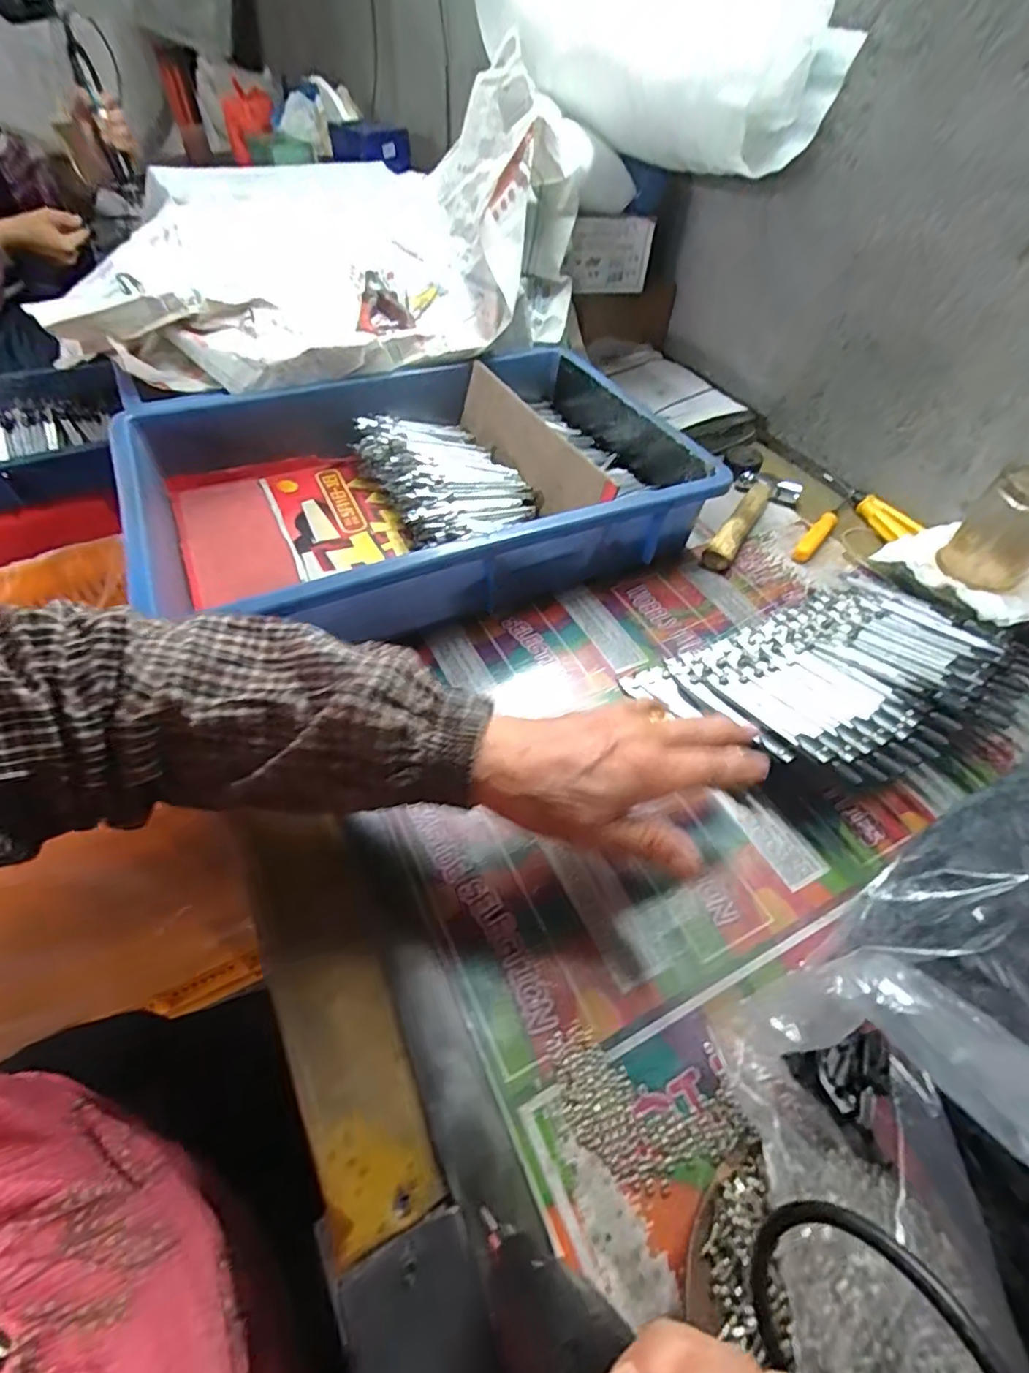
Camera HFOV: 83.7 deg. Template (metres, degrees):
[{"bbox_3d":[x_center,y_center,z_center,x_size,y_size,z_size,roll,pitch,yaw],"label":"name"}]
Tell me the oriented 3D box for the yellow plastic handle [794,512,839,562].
[{"bbox_3d":[0.278,-0.138,0.528,0.014,0.018,0.069,36,58,24],"label":"yellow plastic handle"}]

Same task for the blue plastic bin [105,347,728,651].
[{"bbox_3d":[-0.082,-0.171,0.496,0.432,0.079,0.288,-20,54,-18],"label":"blue plastic bin"}]

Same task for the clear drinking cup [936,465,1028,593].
[{"bbox_3d":[0.385,-0.124,0.445,0.057,0.079,0.060,-34,59,-26],"label":"clear drinking cup"}]

